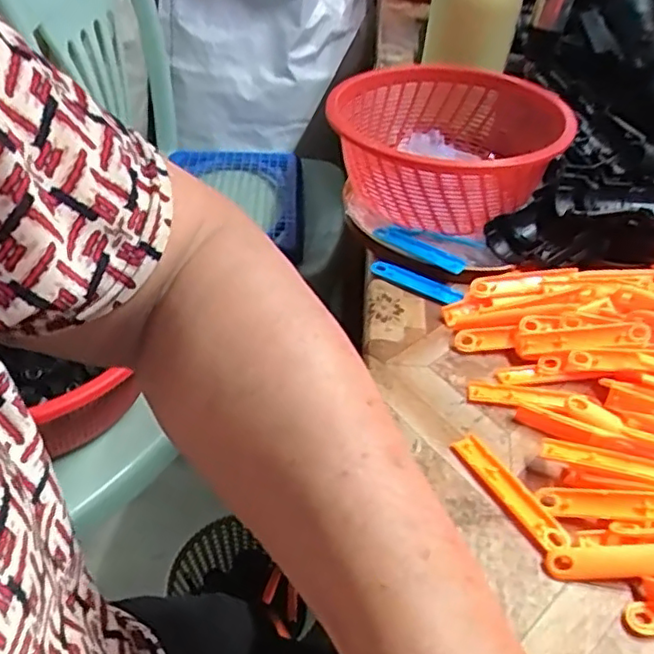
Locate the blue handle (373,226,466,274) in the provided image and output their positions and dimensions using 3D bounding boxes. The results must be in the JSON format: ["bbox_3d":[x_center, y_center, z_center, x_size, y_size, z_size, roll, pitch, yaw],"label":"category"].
[{"bbox_3d":[0.066,-0.057,0.454,0.074,0.007,0.013,31,48,30],"label":"blue handle"}]

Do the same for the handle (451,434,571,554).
[{"bbox_3d":[0.094,0.084,0.325,0.016,0.004,0.076,-19,45,-23],"label":"handle"}]

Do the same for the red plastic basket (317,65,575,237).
[{"bbox_3d":[0.096,-0.134,0.504,0.166,0.090,0.182,1,40,-1],"label":"red plastic basket"}]

